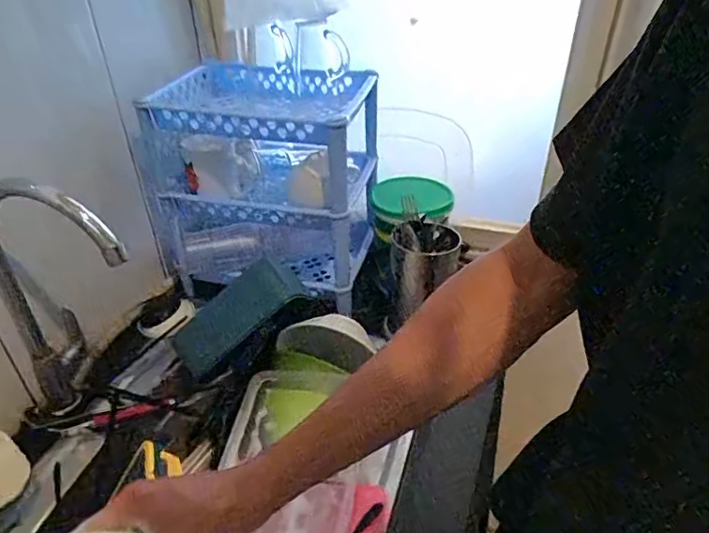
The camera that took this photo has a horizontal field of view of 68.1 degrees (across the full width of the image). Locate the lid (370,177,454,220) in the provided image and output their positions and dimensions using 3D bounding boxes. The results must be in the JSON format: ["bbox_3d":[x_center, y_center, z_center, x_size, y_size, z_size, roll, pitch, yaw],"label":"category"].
[{"bbox_3d":[0.088,-0.107,0.812,0.125,0.016,0.114,0,35,0],"label":"lid"}]

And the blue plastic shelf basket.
[{"bbox_3d":[-0.130,-0.137,0.811,0.305,0.284,0.198,4,35,6],"label":"blue plastic shelf basket"}]

